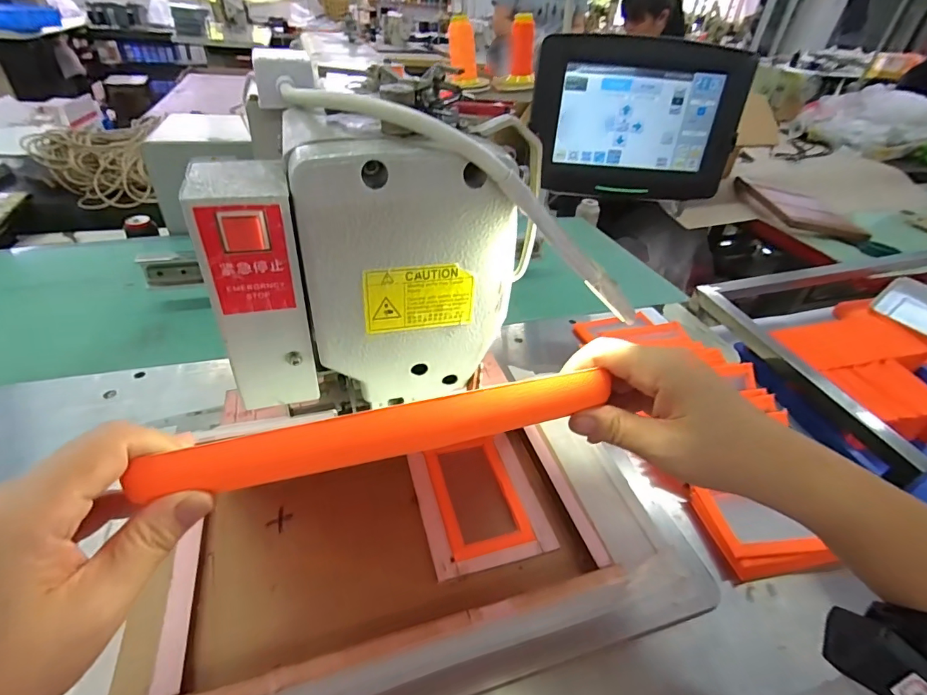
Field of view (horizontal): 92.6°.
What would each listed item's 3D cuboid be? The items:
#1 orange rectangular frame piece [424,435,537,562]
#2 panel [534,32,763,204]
[{"bbox_3d":[0.010,0.115,0.356,0.063,0.004,0.100,-8,41,-16],"label":"orange rectangular frame piece"},{"bbox_3d":[0.176,-0.223,0.445,0.190,0.130,0.038,5,39,-1],"label":"panel"}]

